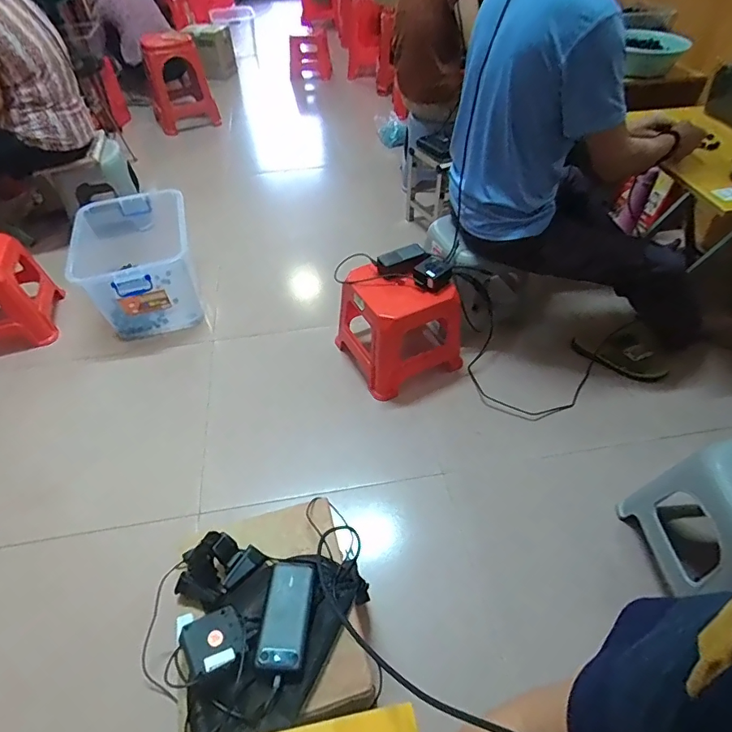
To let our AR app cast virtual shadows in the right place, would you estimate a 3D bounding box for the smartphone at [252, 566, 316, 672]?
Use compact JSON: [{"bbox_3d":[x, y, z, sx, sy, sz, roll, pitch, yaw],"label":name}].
[{"bbox_3d":[-0.124,0.383,0.708,0.073,0.011,0.153,-2,40,6],"label":"smartphone"}]

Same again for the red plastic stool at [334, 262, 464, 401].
[{"bbox_3d":[0.096,-0.124,1.349,0.315,0.285,0.288,-25,52,-20],"label":"red plastic stool"}]

